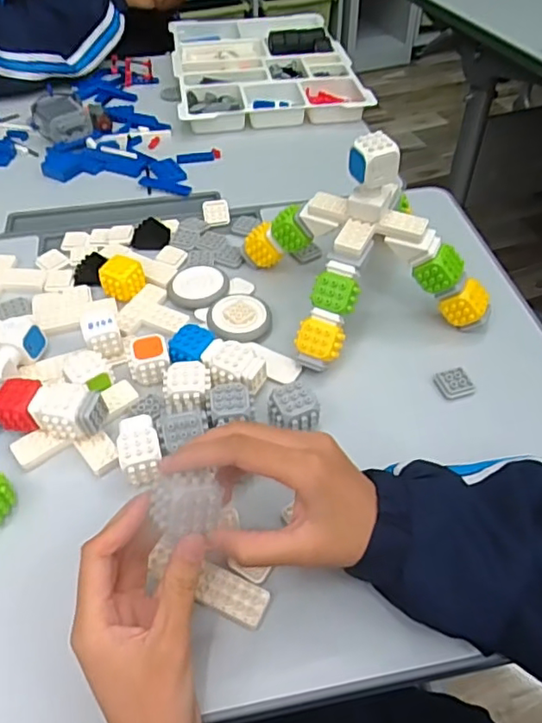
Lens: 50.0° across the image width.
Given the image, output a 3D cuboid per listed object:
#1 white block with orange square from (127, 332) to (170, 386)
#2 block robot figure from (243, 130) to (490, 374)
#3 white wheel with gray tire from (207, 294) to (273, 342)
[{"bbox_3d":[-0.102,-0.003,0.487,0.033,0.027,0.029,-10,49,-8],"label":"white block with orange square"},{"bbox_3d":[0.084,-0.116,0.504,0.168,0.151,0.159,-15,50,-12],"label":"block robot figure"},{"bbox_3d":[-0.028,-0.039,0.534,0.057,0.015,0.053,0,48,0],"label":"white wheel with gray tire"}]

